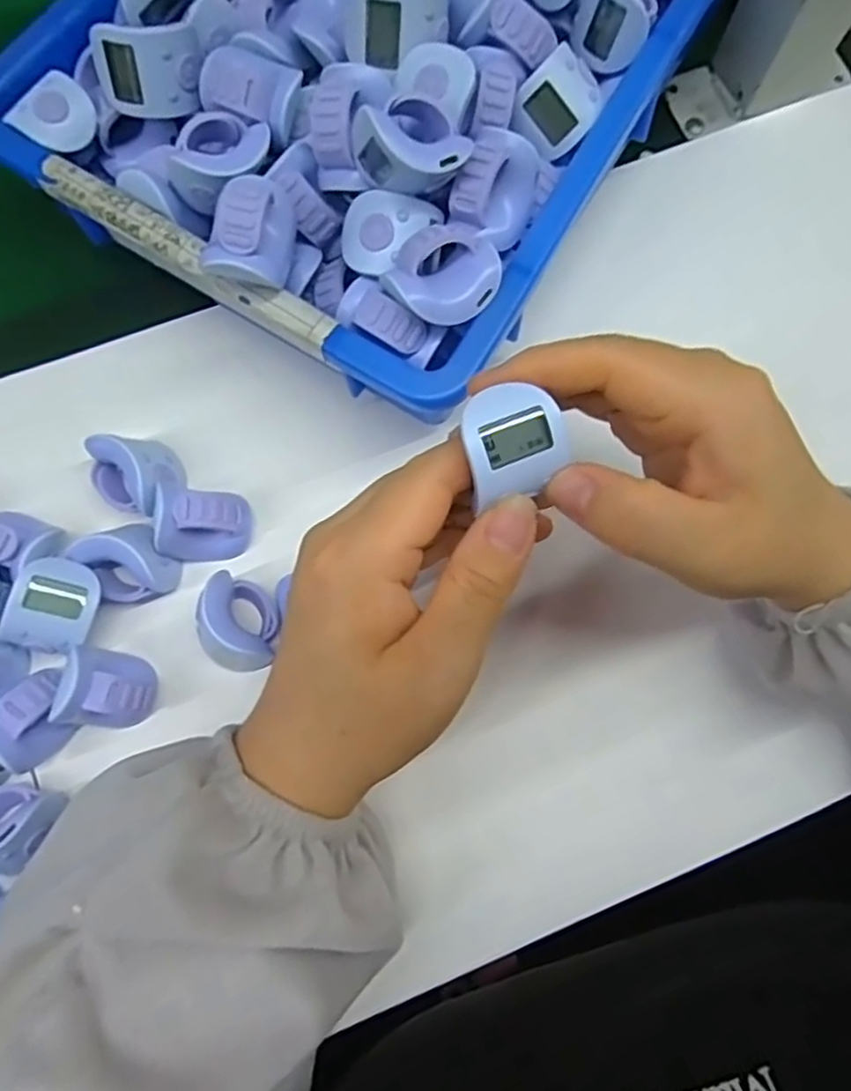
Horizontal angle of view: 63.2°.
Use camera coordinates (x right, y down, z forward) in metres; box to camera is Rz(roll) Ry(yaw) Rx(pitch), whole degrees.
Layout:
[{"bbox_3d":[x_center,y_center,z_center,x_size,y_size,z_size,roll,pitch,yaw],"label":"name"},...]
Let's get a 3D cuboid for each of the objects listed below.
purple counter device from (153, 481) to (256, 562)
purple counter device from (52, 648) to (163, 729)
[{"bbox_3d":[-0.092,-0.008,0.290,0.032,0.035,0.025,1,77,0],"label":"purple counter device"},{"bbox_3d":[-0.124,0.058,0.273,0.032,0.037,0.030,12,77,2],"label":"purple counter device"}]

